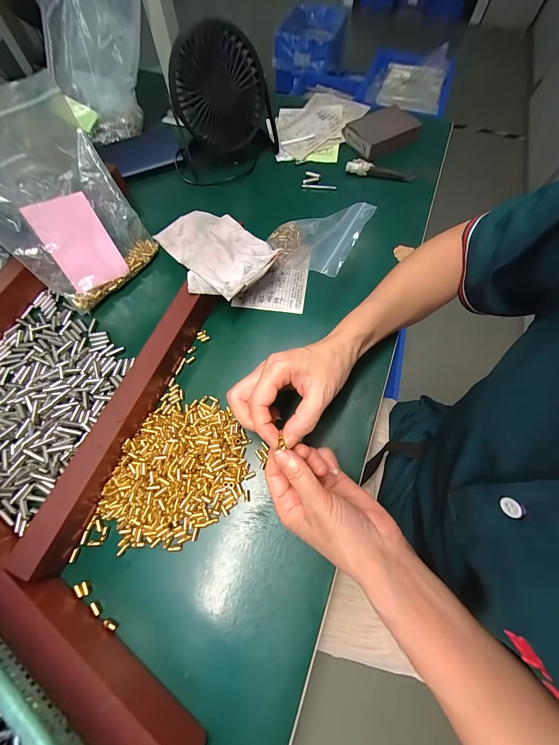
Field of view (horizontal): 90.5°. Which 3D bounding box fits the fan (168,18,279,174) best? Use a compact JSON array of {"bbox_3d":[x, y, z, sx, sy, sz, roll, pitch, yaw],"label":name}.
[{"bbox_3d":[-0.079,-0.397,0.399,0.138,0.132,0.124,-2,66,0],"label":"fan"}]

